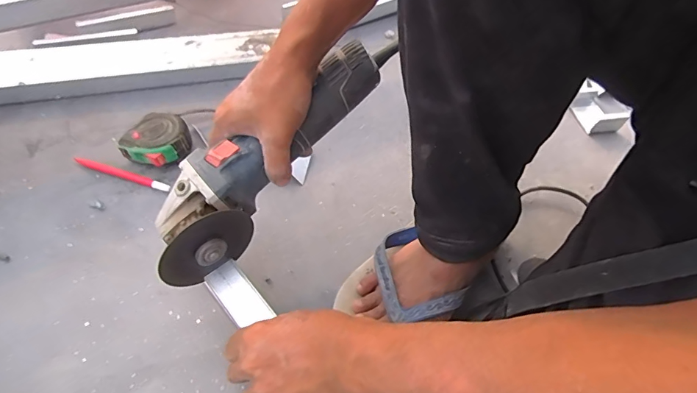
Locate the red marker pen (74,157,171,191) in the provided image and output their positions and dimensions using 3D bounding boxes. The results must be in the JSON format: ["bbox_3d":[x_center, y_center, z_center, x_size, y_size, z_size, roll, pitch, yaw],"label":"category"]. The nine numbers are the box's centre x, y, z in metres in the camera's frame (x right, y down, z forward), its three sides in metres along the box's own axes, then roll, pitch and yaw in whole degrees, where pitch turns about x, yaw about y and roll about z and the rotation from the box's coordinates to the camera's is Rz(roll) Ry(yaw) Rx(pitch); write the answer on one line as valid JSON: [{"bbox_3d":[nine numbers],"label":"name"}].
[{"bbox_3d":[-0.296,-0.030,0.557,0.138,0.008,0.012,20,56,6],"label":"red marker pen"}]

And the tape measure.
[{"bbox_3d":[-0.254,-0.074,0.571,0.066,0.044,0.071,4,56,-5],"label":"tape measure"}]

